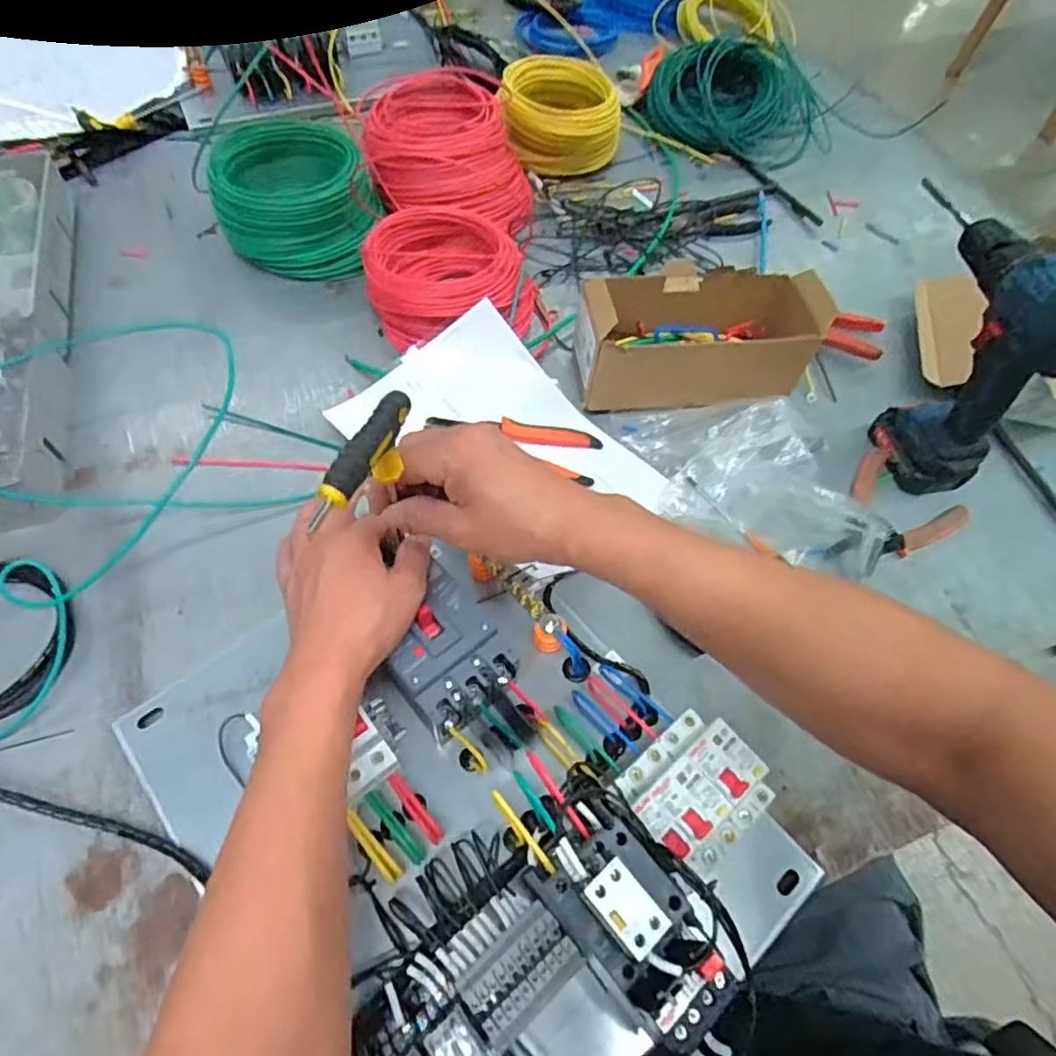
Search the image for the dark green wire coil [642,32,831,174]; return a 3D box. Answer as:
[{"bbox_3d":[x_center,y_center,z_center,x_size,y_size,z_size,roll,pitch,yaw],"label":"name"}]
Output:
[{"bbox_3d":[0.320,-0.646,0.929,0.213,0.106,0.213,1,59,-2],"label":"dark green wire coil"}]

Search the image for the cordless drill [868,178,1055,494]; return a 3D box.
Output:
[{"bbox_3d":[0.390,-0.160,0.579,0.062,0.207,0.172,-8,60,-8],"label":"cordless drill"}]

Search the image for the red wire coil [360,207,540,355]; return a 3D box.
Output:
[{"bbox_3d":[-0.082,-0.273,0.704,0.180,0.071,0.145,-13,61,-11],"label":"red wire coil"}]

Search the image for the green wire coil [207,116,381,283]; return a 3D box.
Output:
[{"bbox_3d":[-0.265,-0.378,0.736,0.182,0.103,0.135,15,59,5],"label":"green wire coil"}]

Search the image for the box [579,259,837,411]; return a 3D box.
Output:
[{"bbox_3d":[0.174,-0.200,0.660,0.236,0.093,0.116,-3,59,-5],"label":"box"}]

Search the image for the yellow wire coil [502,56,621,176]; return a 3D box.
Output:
[{"bbox_3d":[0.046,-0.566,0.881,0.163,0.082,0.148,1,59,-3],"label":"yellow wire coil"}]

